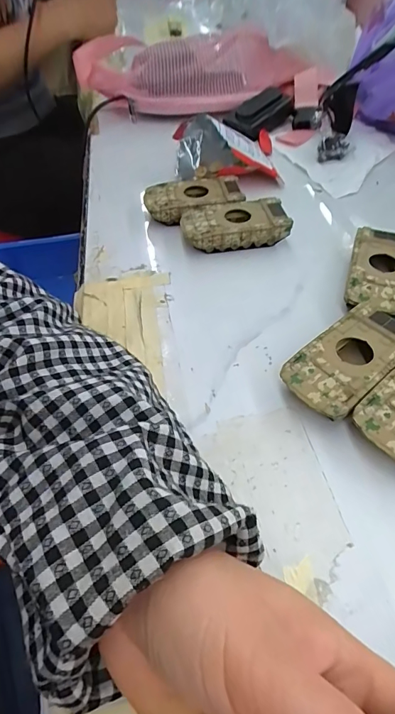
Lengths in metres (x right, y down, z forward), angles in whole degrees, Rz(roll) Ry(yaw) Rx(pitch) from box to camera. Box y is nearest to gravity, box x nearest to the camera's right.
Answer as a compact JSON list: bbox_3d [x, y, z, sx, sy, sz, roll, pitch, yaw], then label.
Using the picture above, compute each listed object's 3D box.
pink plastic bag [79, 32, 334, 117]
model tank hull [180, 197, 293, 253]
[{"bbox_3d":[0.002,-0.392,0.578,0.340,0.081,0.128,1,50,3],"label":"pink plastic bag"},{"bbox_3d":[0.035,-0.124,0.390,0.096,0.022,0.048,-7,50,-4],"label":"model tank hull"}]

